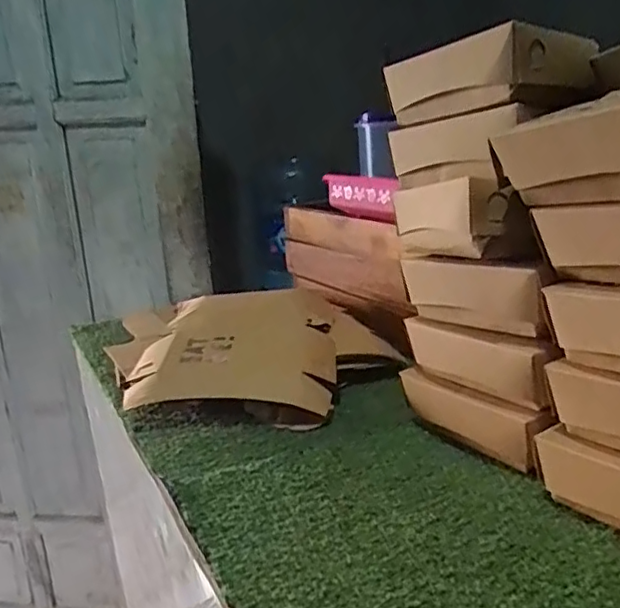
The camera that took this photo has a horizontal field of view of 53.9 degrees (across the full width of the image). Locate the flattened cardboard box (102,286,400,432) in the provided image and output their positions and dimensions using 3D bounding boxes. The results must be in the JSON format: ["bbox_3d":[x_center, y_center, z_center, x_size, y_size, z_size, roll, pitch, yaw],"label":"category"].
[{"bbox_3d":[-0.066,0.048,0.678,0.287,0.069,0.232,-4,16,2],"label":"flattened cardboard box"}]

